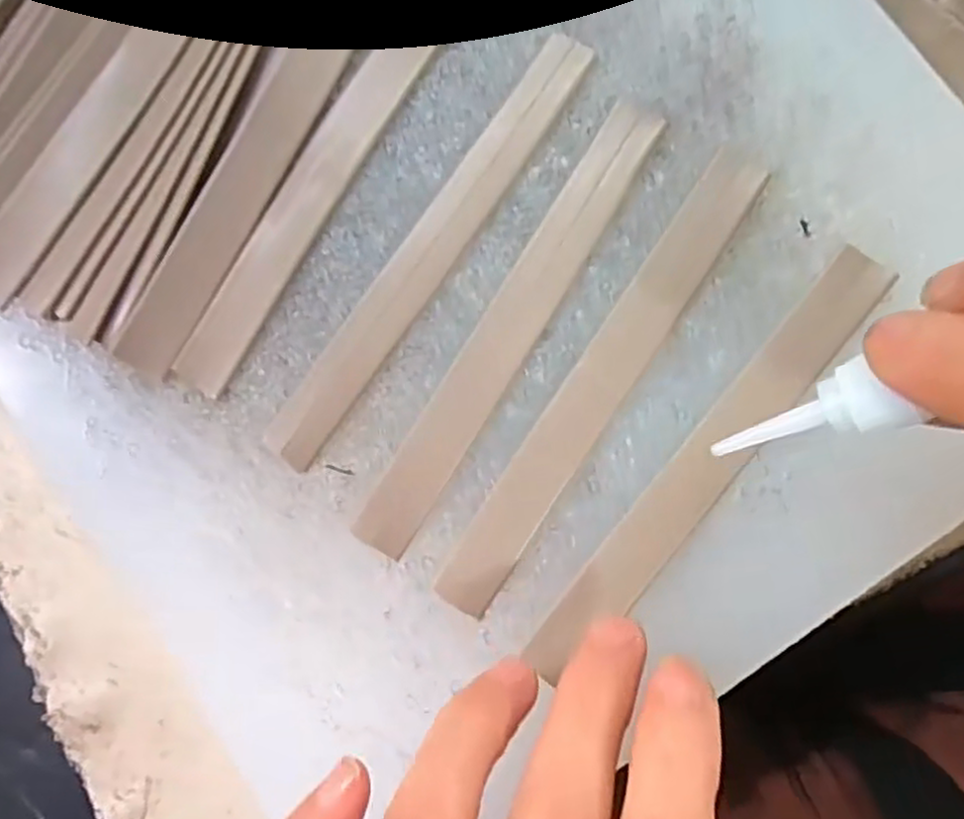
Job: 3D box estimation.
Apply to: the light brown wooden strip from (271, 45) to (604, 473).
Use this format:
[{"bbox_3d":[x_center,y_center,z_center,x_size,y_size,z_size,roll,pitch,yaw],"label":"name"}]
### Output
[{"bbox_3d":[-0.014,-0.043,0.189,0.018,0.004,0.133,33,89,4],"label":"light brown wooden strip"}]

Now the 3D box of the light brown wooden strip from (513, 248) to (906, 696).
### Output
[{"bbox_3d":[0.057,0.015,0.182,0.015,0.004,0.133,40,90,4],"label":"light brown wooden strip"}]

